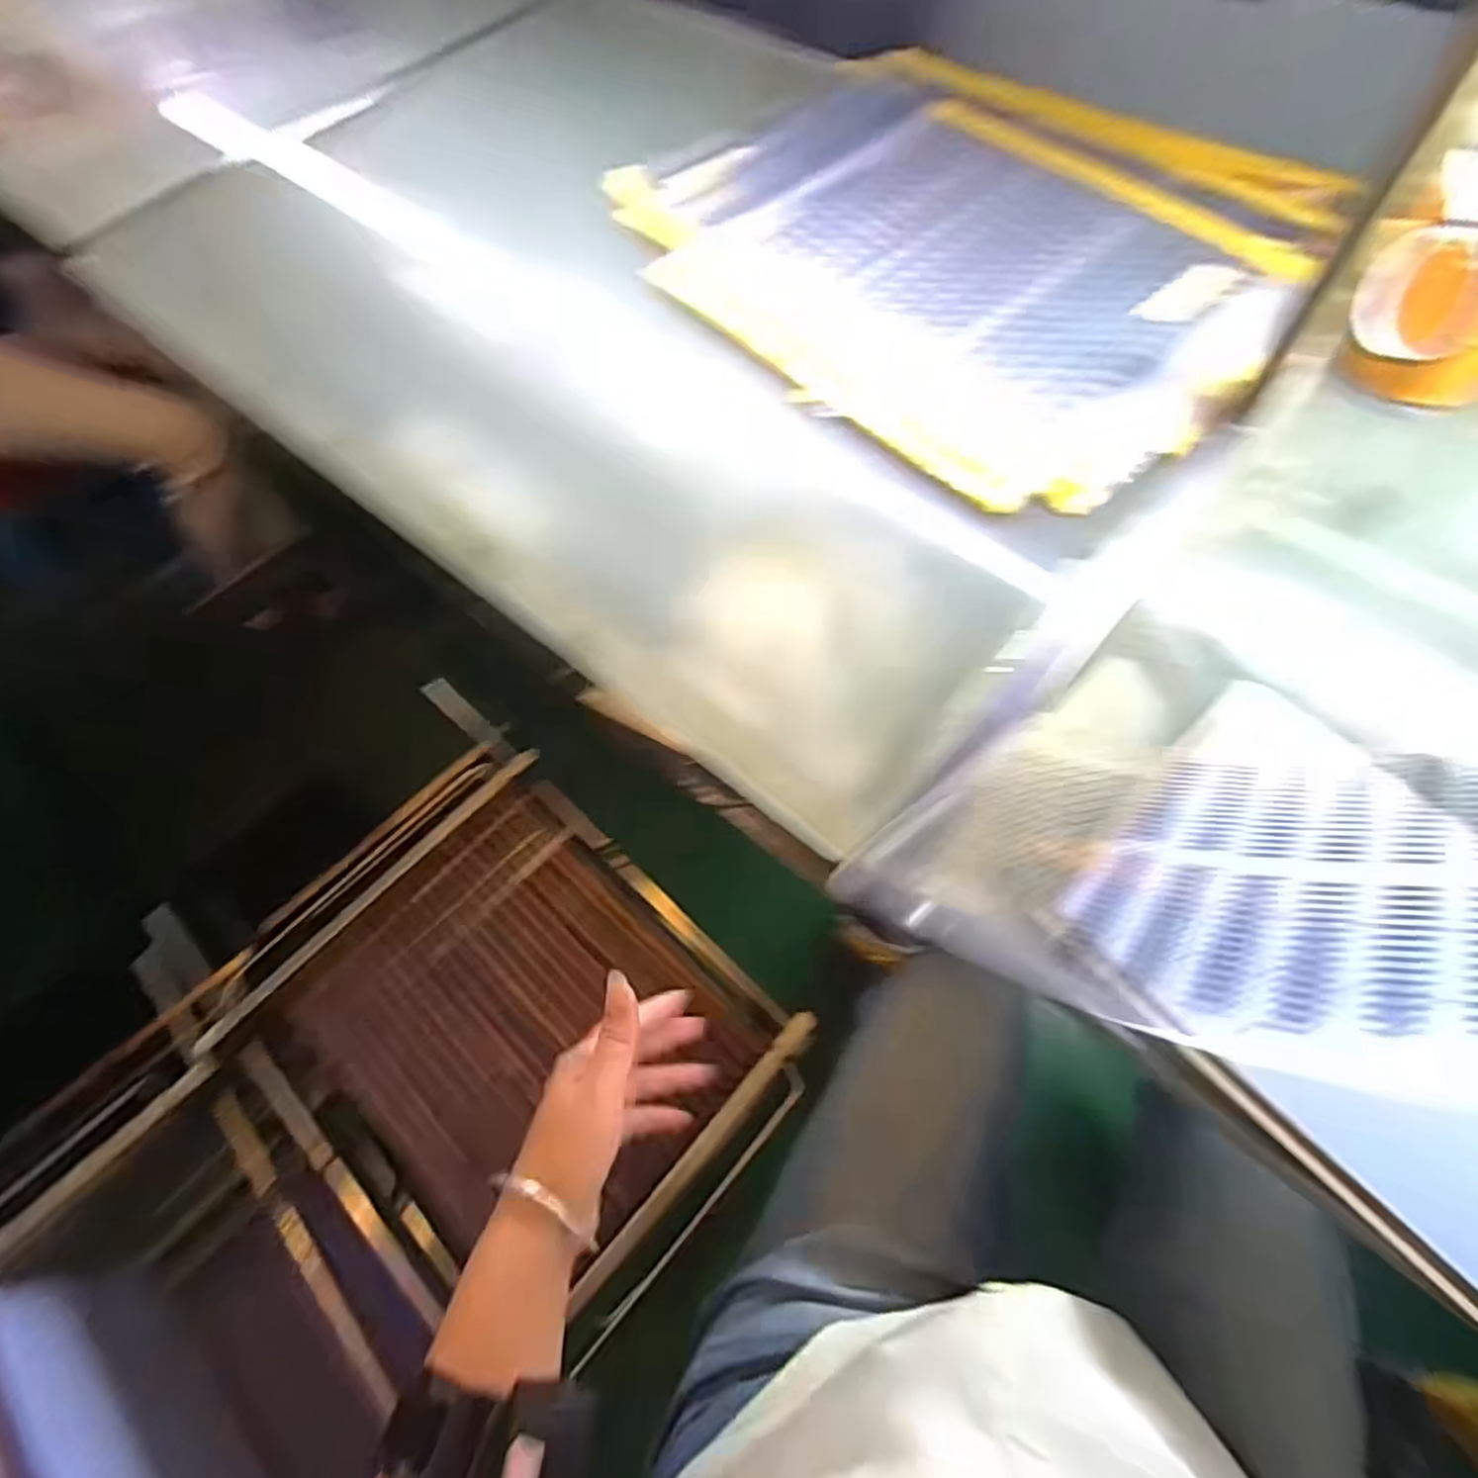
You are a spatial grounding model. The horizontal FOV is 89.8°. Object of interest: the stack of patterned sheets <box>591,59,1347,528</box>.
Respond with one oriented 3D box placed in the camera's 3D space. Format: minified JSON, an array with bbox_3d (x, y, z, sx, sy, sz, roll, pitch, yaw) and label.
[{"bbox_3d":[0.210,-0.498,0.721,0.637,0.038,0.519,41,73,20],"label":"stack of patterned sheets"}]

